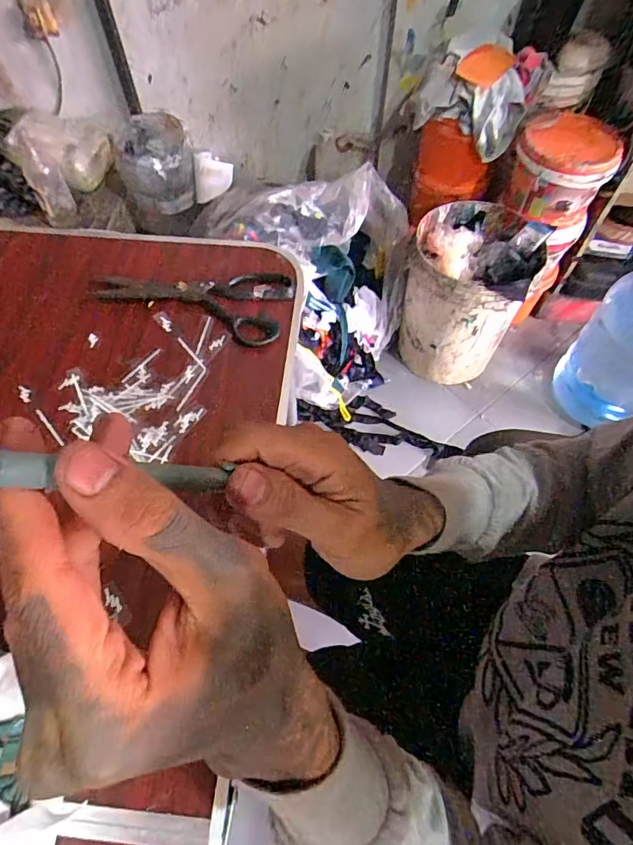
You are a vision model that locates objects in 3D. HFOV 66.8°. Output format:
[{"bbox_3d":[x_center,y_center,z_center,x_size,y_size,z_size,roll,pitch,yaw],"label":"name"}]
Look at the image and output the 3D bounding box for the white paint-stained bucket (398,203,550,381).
[{"bbox_3d":[0.361,-0.303,1.201,0.278,0.364,0.264,0,59,-1],"label":"white paint-stained bucket"}]

